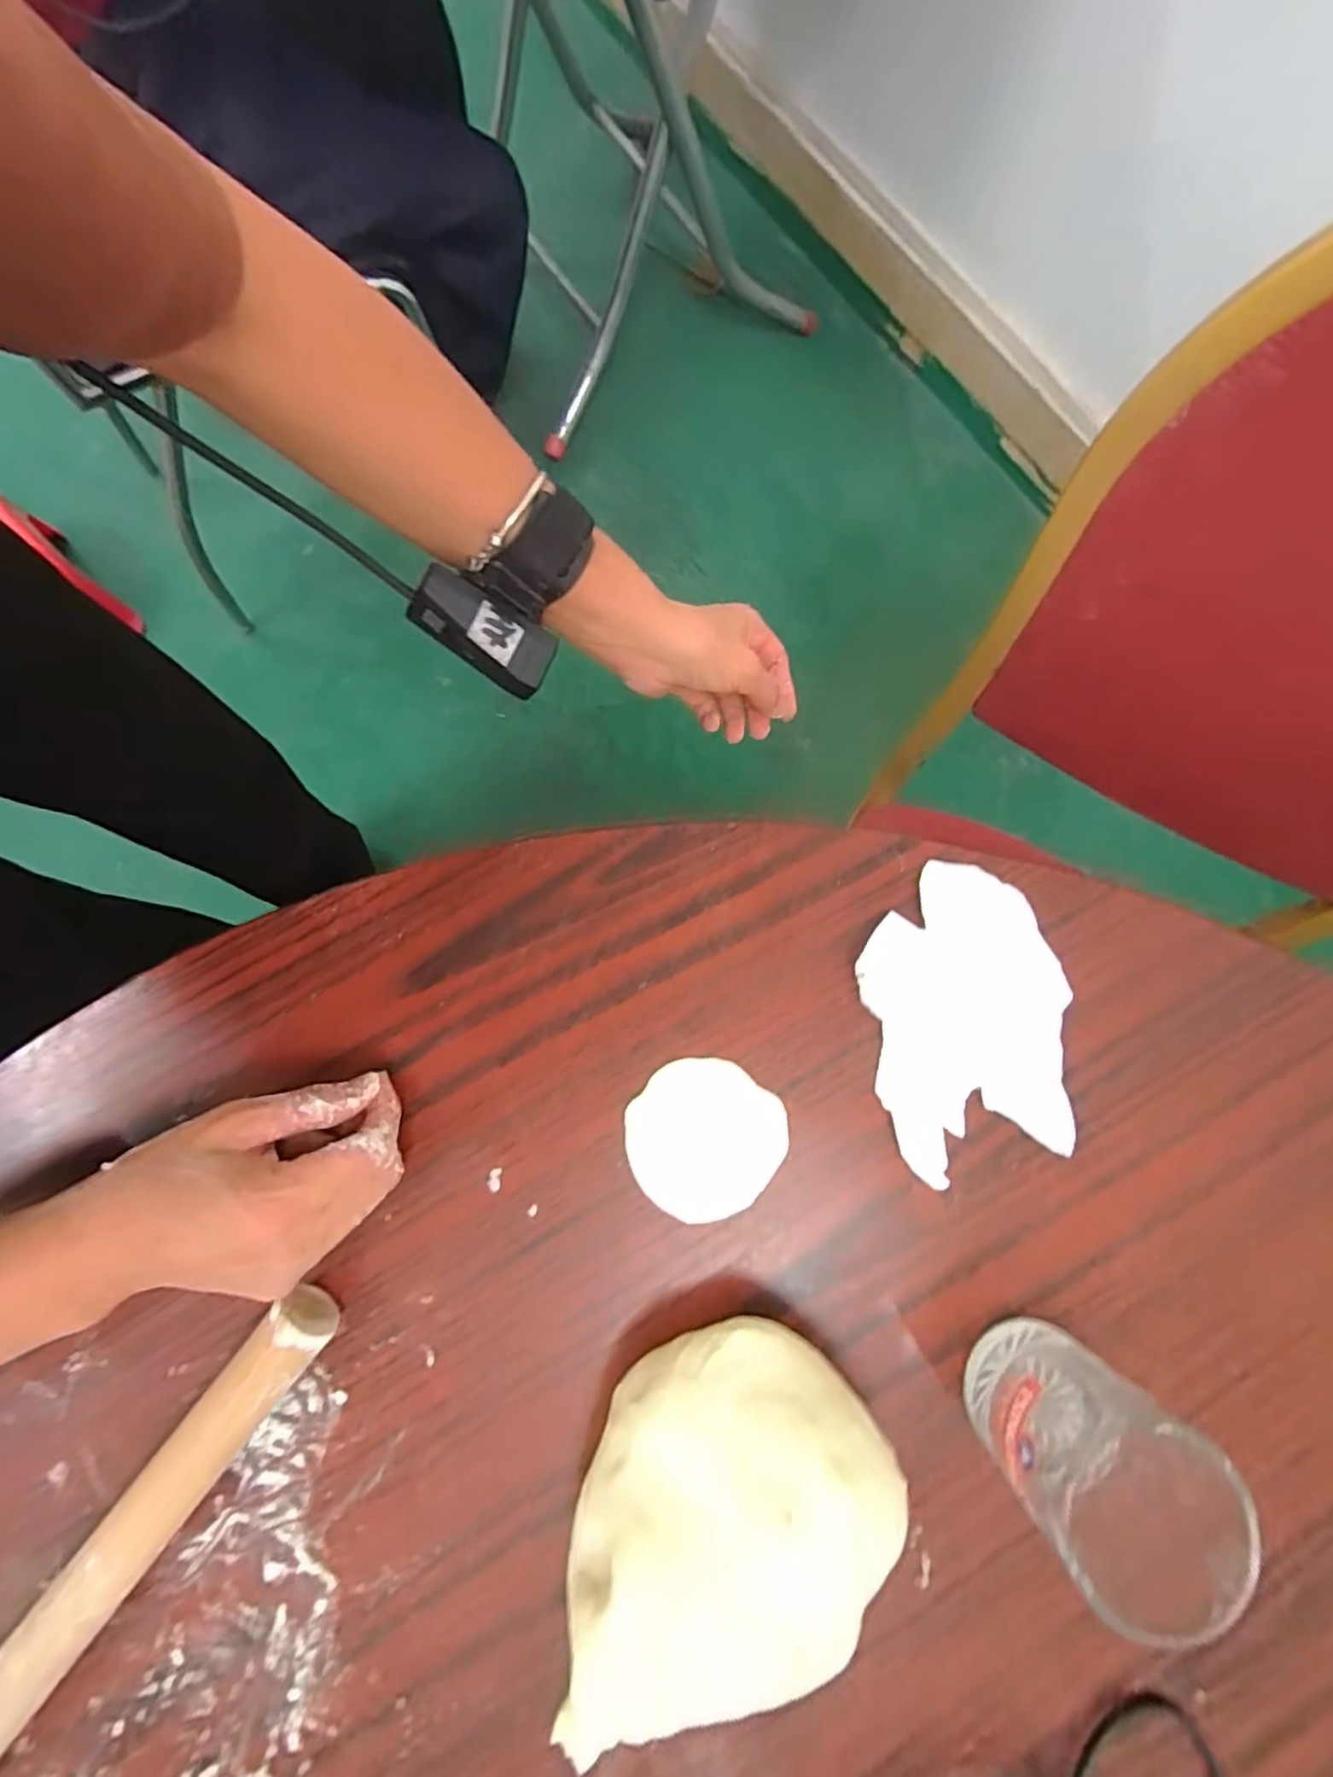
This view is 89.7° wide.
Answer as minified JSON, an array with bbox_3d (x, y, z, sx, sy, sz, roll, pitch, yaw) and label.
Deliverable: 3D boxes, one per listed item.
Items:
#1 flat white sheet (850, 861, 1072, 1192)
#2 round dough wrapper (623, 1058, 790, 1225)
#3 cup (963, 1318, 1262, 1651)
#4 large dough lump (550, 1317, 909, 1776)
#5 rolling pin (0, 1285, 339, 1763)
[{"bbox_3d":[0.144,0.061,0.323,0.092,0.026,0.138,-11,79,-3],"label":"flat white sheet"},{"bbox_3d":[0.017,0.121,0.323,0.072,0.004,0.073,0,79,-1],"label":"round dough wrapper"},{"bbox_3d":[0.166,0.223,0.263,0.065,0.087,0.062,0,79,-1],"label":"cup"},{"bbox_3d":[0.017,0.259,0.268,0.108,0.064,0.155,27,81,4],"label":"large dough lump"},{"bbox_3d":[-0.242,0.296,0.276,0.027,0.029,0.281,37,81,6],"label":"rolling pin"}]

